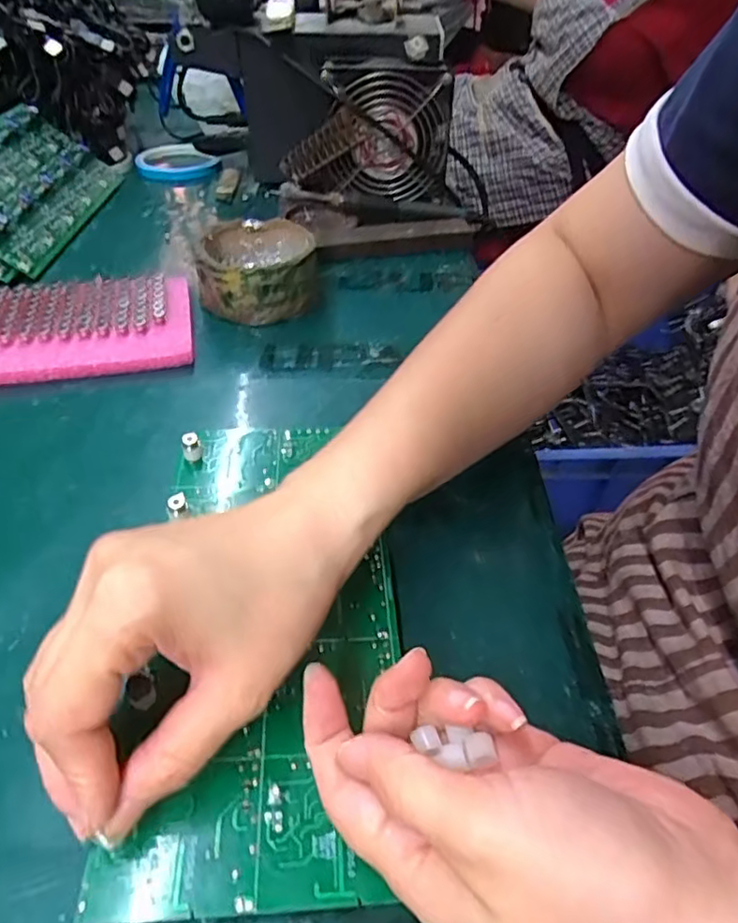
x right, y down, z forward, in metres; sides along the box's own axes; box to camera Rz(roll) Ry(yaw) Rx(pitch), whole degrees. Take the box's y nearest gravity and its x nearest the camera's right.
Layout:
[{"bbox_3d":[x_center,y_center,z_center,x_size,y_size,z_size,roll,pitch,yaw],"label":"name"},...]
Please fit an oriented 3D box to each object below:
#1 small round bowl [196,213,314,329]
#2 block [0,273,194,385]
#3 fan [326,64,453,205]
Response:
[{"bbox_3d":[-0.083,-0.144,0.464,0.082,0.047,0.083,-2,43,-5],"label":"small round bowl"},{"bbox_3d":[-0.199,-0.095,0.432,0.141,0.022,0.105,-8,44,-12],"label":"block"},{"bbox_3d":[0.015,-0.291,0.567,0.114,0.118,0.039,5,43,3],"label":"fan"}]

